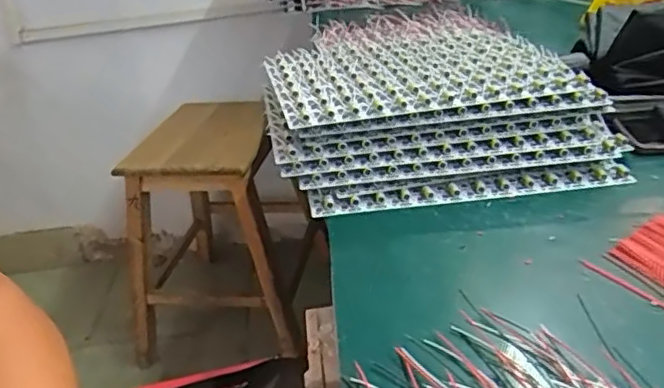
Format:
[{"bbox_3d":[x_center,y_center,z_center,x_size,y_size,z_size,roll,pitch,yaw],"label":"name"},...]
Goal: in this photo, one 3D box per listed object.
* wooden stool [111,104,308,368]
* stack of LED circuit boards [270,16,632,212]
[{"bbox_3d":[-0.264,0.088,1.368,0.345,0.477,0.310,-3,29,13],"label":"wooden stool"},{"bbox_3d":[0.092,-0.100,0.646,0.311,0.093,0.309,-6,29,-5],"label":"stack of LED circuit boards"}]

